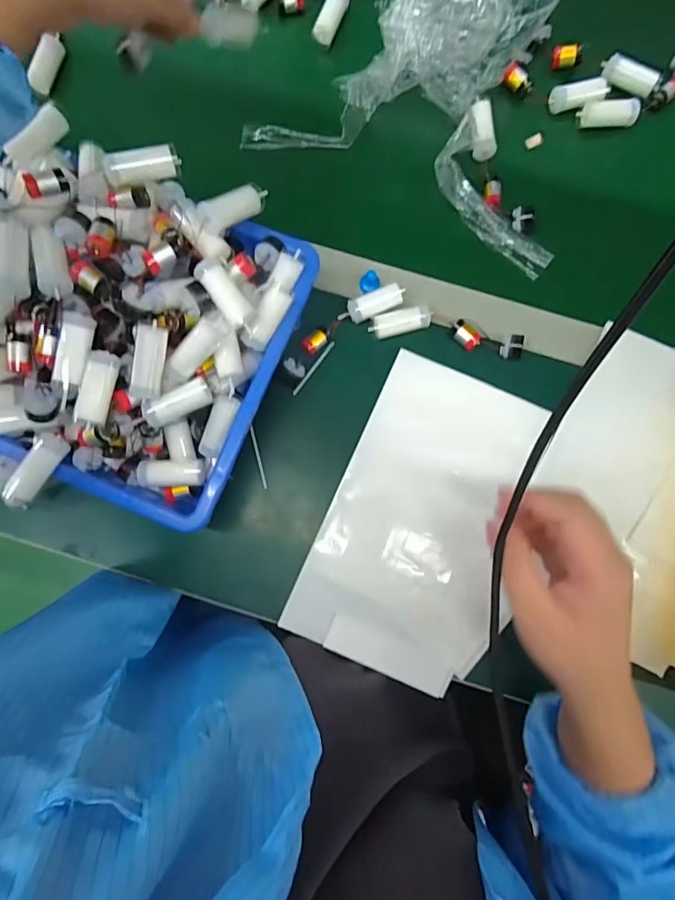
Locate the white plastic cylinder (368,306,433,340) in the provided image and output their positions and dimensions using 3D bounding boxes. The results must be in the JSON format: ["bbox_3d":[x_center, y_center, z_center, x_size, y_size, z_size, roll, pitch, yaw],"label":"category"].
[{"bbox_3d":[0.056,-0.112,0.414,0.053,0.013,0.020,-12,84,-1],"label":"white plastic cylinder"}]

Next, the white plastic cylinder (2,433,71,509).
[{"bbox_3d":[-0.216,0.014,0.335,0.018,0.014,0.056,33,85,4],"label":"white plastic cylinder"}]

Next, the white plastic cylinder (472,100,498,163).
[{"bbox_3d":[0.137,-0.304,0.445,0.024,0.021,0.052,-6,96,0],"label":"white plastic cylinder"}]

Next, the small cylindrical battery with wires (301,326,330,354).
[{"bbox_3d":[-0.018,-0.097,0.416,0.028,0.014,0.015,-38,85,-4],"label":"small cylindrical battery with wires"}]

